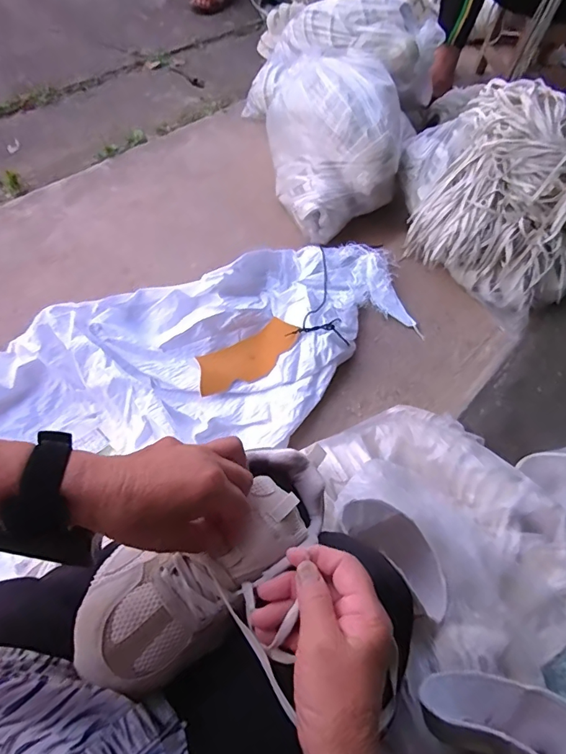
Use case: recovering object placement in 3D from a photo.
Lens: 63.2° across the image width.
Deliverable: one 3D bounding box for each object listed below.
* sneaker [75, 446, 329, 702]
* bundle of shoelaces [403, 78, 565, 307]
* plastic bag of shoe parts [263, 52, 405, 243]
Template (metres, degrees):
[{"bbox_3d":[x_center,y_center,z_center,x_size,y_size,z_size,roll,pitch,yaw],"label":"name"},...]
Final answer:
[{"bbox_3d":[-0.059,0.153,0.388,0.223,0.098,0.096,-36,66,-23],"label":"sneaker"},{"bbox_3d":[0.542,-0.425,1.057,0.366,0.265,0.390,32,61,11],"label":"bundle of shoelaces"},{"bbox_3d":[0.141,-0.632,1.217,0.332,0.271,0.532,-3,60,-9],"label":"plastic bag of shoe parts"}]

